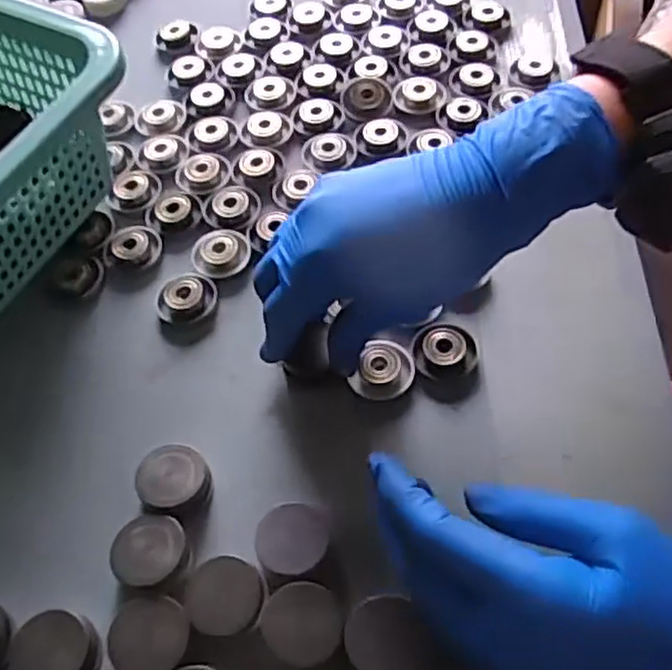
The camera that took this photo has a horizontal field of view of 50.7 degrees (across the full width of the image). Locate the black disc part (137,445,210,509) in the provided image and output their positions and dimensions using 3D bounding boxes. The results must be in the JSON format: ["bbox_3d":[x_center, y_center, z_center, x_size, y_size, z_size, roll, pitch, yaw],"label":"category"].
[{"bbox_3d":[-0.076,0.068,0.333,0.031,0.019,0.032,-2,57,3],"label":"black disc part"}]

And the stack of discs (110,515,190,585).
[{"bbox_3d":[-0.081,0.096,0.313,0.032,0.016,0.030,-1,57,3],"label":"stack of discs"}]

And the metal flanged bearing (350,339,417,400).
[{"bbox_3d":[0.025,0.018,0.359,0.029,0.009,0.030,-2,57,3],"label":"metal flanged bearing"}]

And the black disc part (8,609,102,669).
[{"bbox_3d":[-0.115,0.130,0.293,0.035,0.009,0.031,-5,57,1],"label":"black disc part"}]

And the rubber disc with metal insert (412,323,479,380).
[{"bbox_3d":[0.056,0.008,0.363,0.034,0.011,0.026,-12,57,-4],"label":"rubber disc with metal insert"}]

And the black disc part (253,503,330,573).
[{"bbox_3d":[-0.018,0.090,0.312,0.030,0.016,0.032,-2,57,3],"label":"black disc part"}]

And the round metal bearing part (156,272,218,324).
[{"bbox_3d":[-0.083,-0.022,0.392,0.032,0.009,0.031,-2,57,3],"label":"round metal bearing part"}]

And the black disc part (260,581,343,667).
[{"bbox_3d":[-0.014,0.120,0.294,0.032,0.012,0.031,-2,57,3],"label":"black disc part"}]

